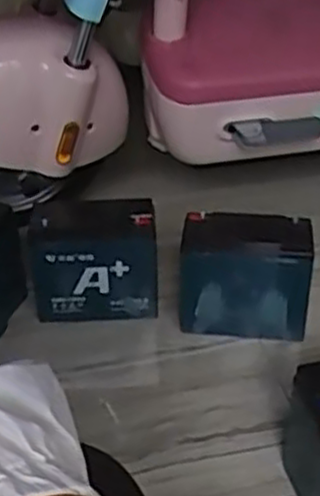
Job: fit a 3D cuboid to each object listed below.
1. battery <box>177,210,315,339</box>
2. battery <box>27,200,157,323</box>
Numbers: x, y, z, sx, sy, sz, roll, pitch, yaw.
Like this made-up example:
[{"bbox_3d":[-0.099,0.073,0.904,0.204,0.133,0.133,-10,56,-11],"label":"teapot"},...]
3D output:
[{"bbox_3d":[0.118,0.048,1.058,0.176,0.180,0.072,2,36,4],"label":"battery"},{"bbox_3d":[-0.092,0.029,1.102,0.188,0.170,0.093,-3,36,-3],"label":"battery"}]

